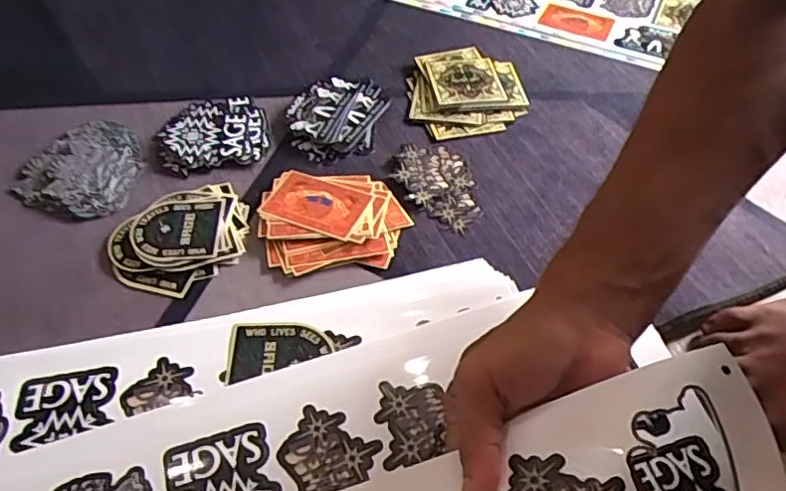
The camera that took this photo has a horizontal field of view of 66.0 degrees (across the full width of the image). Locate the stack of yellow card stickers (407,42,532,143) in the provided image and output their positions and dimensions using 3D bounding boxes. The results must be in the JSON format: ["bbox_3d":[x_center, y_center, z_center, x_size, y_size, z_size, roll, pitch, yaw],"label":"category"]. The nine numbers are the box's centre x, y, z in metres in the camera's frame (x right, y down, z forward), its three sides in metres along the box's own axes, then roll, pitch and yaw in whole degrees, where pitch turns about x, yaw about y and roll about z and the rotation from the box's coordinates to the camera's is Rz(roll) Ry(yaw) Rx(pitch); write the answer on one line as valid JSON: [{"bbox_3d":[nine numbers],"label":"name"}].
[{"bbox_3d":[0.070,-0.155,0.589,0.110,0.011,0.115,-10,53,-9],"label":"stack of yellow card stickers"}]

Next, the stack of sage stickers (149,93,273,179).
[{"bbox_3d":[-0.163,-0.103,0.542,0.099,0.009,0.087,-16,54,-13],"label":"stack of sage stickers"}]

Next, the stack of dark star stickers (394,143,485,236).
[{"bbox_3d":[0.038,-0.052,0.511,0.062,0.008,0.095,-8,52,-7],"label":"stack of dark star stickers"}]

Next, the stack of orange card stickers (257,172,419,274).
[{"bbox_3d":[-0.048,-0.024,0.482,0.113,0.010,0.093,-6,52,-6],"label":"stack of orange card stickers"}]

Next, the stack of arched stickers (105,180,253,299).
[{"bbox_3d":[-0.163,-0.010,0.470,0.107,0.008,0.085,-35,60,-25],"label":"stack of arched stickers"}]

